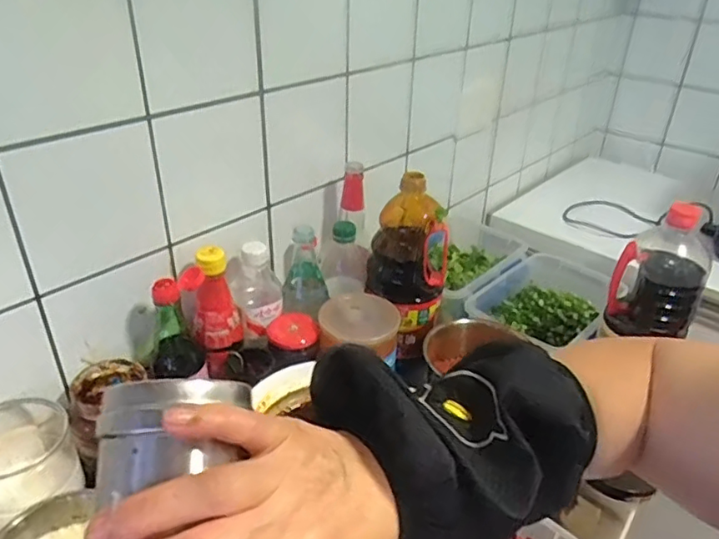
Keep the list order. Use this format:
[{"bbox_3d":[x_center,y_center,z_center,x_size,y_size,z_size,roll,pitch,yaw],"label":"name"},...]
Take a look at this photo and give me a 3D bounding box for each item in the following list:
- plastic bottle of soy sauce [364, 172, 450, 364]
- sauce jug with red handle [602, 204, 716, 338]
[{"bbox_3d":[0.069,-0.007,0.815,0.095,0.238,0.100,19,37,28],"label":"plastic bottle of soy sauce"},{"bbox_3d":[0.401,-0.001,0.760,0.104,0.170,0.119,20,37,29],"label":"sauce jug with red handle"}]

